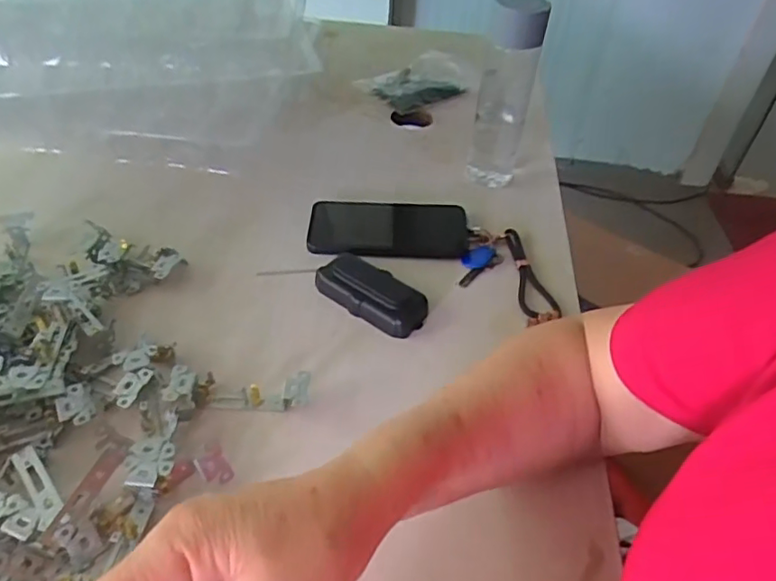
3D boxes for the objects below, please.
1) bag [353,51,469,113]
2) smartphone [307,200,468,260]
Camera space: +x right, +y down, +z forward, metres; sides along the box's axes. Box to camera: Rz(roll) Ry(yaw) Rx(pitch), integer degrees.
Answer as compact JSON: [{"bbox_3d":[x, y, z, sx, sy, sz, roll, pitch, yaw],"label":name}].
[{"bbox_3d":[0.053,-0.320,0.882,0.173,0.030,0.115,-31,54,-31],"label":"bag"},{"bbox_3d":[0.000,-0.065,0.615,0.165,0.015,0.087,0,44,-5],"label":"smartphone"}]

